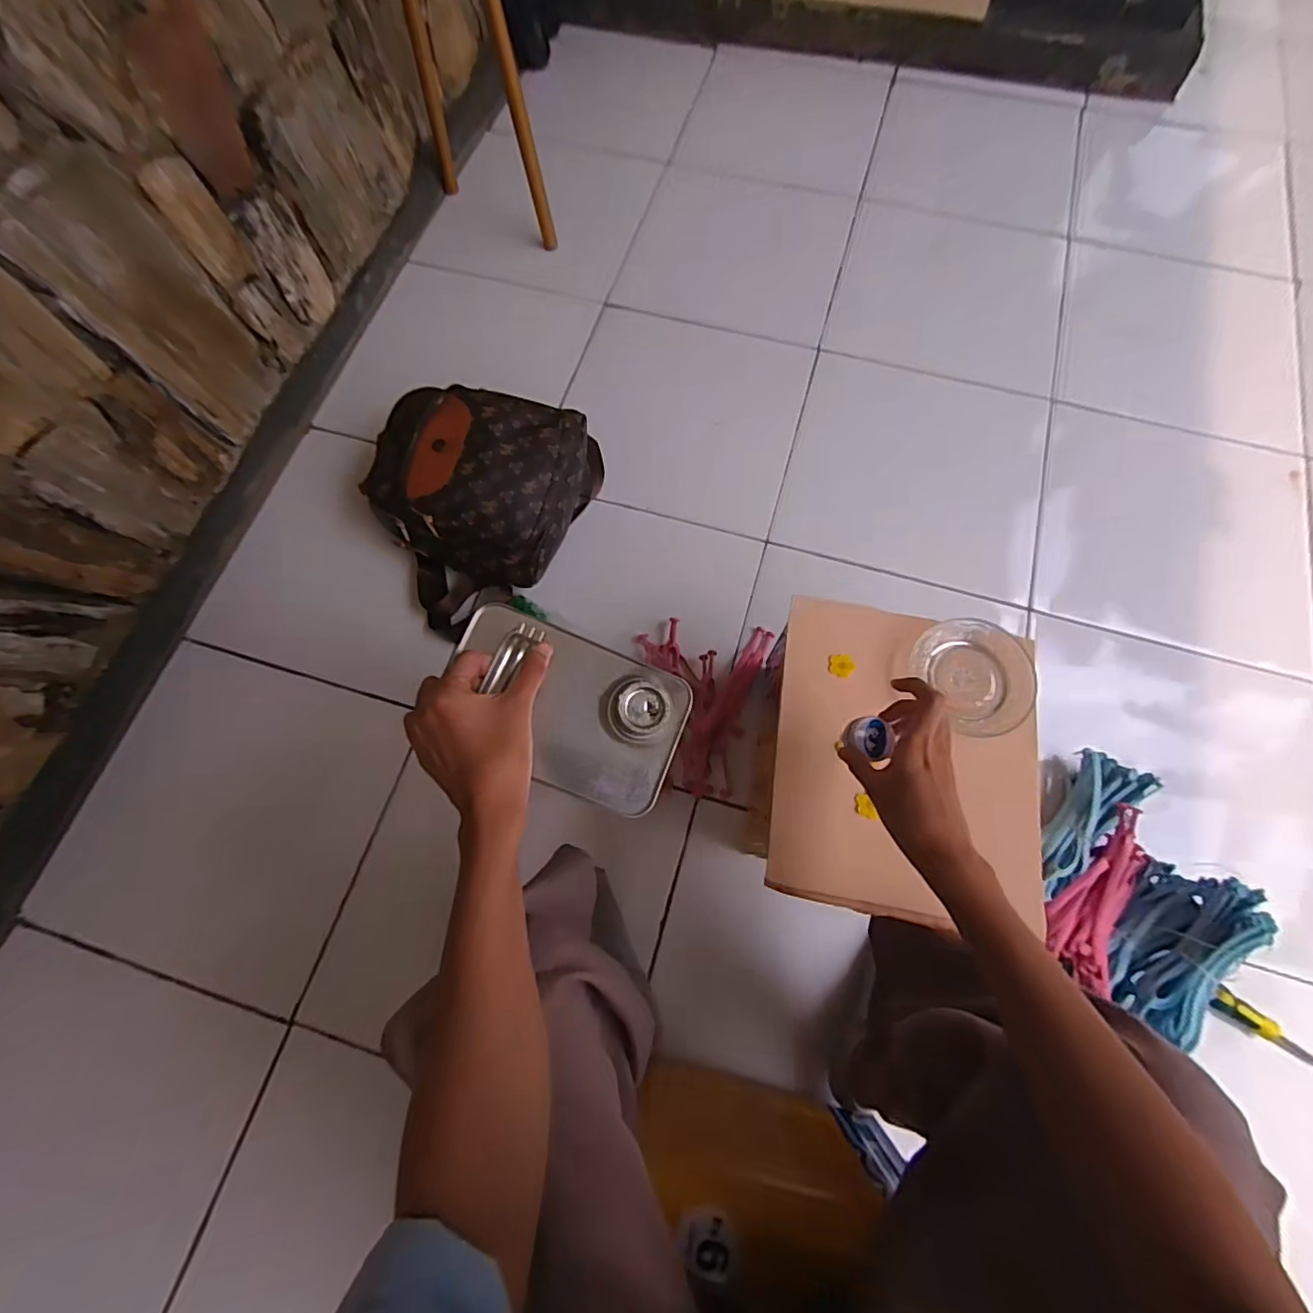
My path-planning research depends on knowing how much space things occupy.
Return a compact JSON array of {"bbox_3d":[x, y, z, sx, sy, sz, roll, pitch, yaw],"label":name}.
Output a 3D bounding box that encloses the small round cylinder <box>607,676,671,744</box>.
[{"bbox_3d":[-0.014,0.038,0.408,0.045,0.029,0.042,0,71,1],"label":"small round cylinder"}]

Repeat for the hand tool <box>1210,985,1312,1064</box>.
[{"bbox_3d":[0.692,0.421,0.648,0.144,0.021,0.024,34,74,-3],"label":"hand tool"}]

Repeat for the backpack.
[{"bbox_3d":[-0.263,-0.223,0.805,0.315,0.144,0.313,5,71,3],"label":"backpack"}]

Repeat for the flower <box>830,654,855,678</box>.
[{"bbox_3d":[0.183,0.009,0.561,0.024,0.004,0.023,1,71,1],"label":"flower"}]

